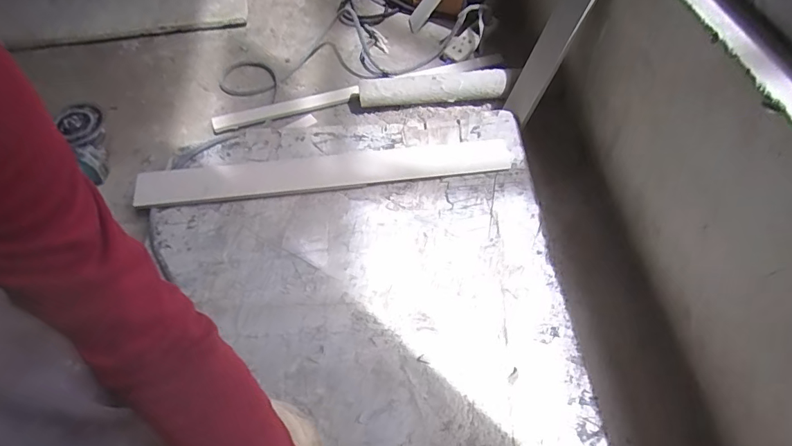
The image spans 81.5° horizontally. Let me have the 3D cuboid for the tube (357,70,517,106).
[{"bbox_3d":[0.075,-0.254,0.855,0.289,0.042,0.042,-3,55,2],"label":"tube"}]

